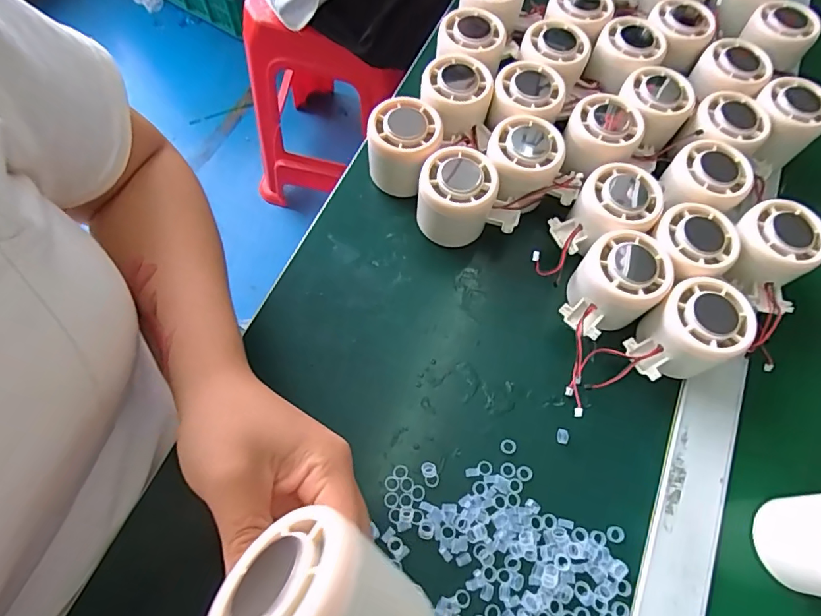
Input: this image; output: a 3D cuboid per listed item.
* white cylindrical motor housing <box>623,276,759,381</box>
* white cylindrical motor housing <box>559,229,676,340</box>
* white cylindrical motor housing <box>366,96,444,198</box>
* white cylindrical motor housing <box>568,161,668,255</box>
[{"bbox_3d":[0.182,0.019,0.332,0.069,0.056,0.055,-24,69,-13],"label":"white cylindrical motor housing"},{"bbox_3d":[0.140,-0.010,0.345,0.053,0.062,0.068,25,67,8],"label":"white cylindrical motor housing"},{"bbox_3d":[-0.005,-0.122,0.381,0.050,0.061,0.050,1,66,-3],"label":"white cylindrical motor housing"},{"bbox_3d":[0.148,-0.071,0.357,0.054,0.039,0.052,1,66,-3],"label":"white cylindrical motor housing"}]

